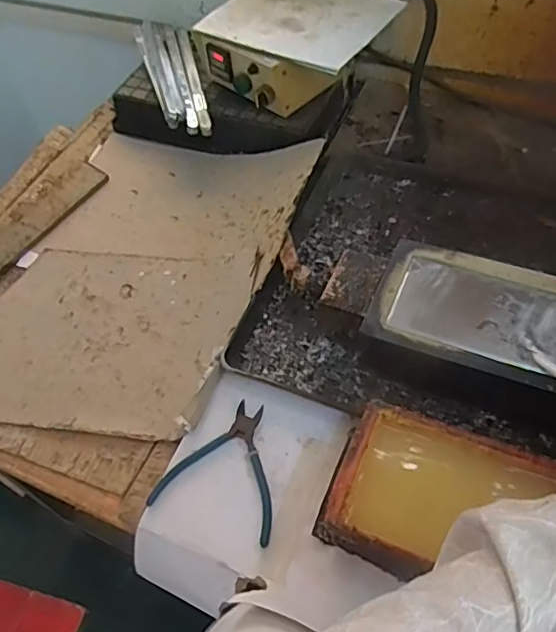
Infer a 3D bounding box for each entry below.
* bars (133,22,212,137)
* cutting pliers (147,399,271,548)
[{"bbox_3d":[-0.166,-0.395,0.953,0.084,0.029,0.308,-18,54,-7],"label":"bars"},{"bbox_3d":[-0.049,0.149,0.601,0.125,0.007,0.130,14,56,16],"label":"cutting pliers"}]

